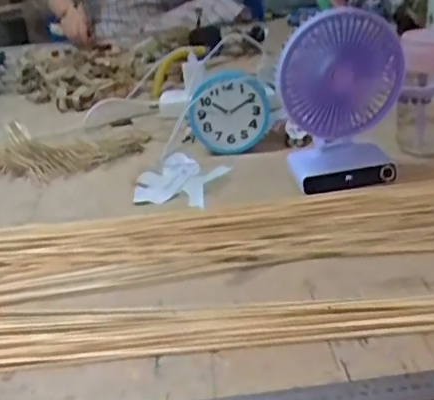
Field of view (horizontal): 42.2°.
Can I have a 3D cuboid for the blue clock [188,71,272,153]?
[{"bbox_3d":[0.018,-0.131,0.842,0.118,0.110,0.044,-10,30,-7],"label":"blue clock"}]

